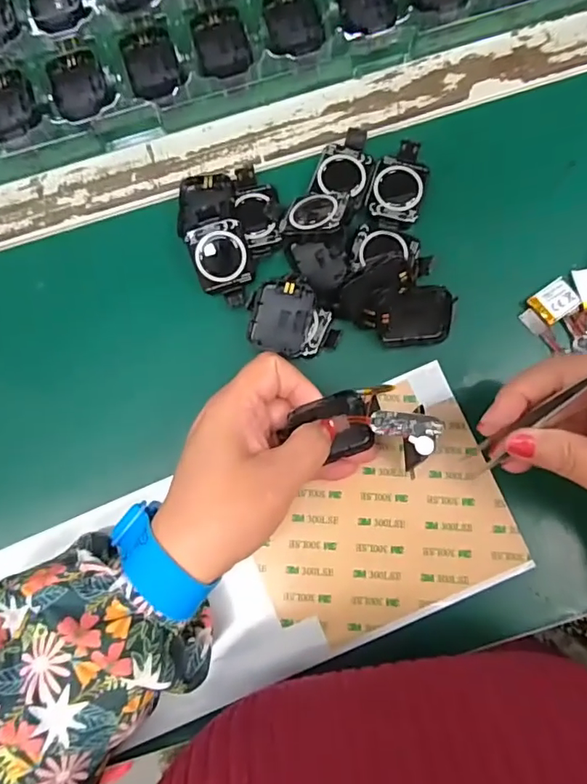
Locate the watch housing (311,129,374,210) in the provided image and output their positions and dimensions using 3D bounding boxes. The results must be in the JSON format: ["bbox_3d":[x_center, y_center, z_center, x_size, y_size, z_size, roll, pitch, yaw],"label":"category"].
[{"bbox_3d":[0.031,-0.134,0.305,0.031,0.005,0.045,18,84,3],"label":"watch housing"}]

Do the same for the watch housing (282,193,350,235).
[{"bbox_3d":[0.011,-0.102,0.292,0.038,0.005,0.033,5,61,25],"label":"watch housing"}]

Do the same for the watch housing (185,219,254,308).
[{"bbox_3d":[-0.041,-0.075,0.297,0.032,0.012,0.046,-16,113,-1],"label":"watch housing"}]

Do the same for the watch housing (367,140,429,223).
[{"bbox_3d":[0.063,-0.124,0.307,0.031,0.012,0.048,13,84,3],"label":"watch housing"}]

